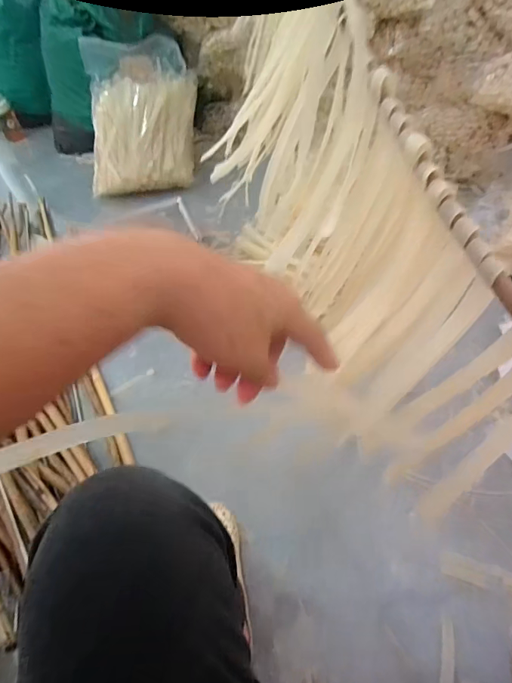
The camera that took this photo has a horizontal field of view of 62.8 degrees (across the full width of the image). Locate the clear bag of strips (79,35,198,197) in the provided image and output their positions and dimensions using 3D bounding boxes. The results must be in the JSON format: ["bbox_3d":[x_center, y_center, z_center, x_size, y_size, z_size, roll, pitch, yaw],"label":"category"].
[{"bbox_3d":[-0.378,-0.742,1.403,0.341,0.090,0.472,-3,95,-4],"label":"clear bag of strips"}]

